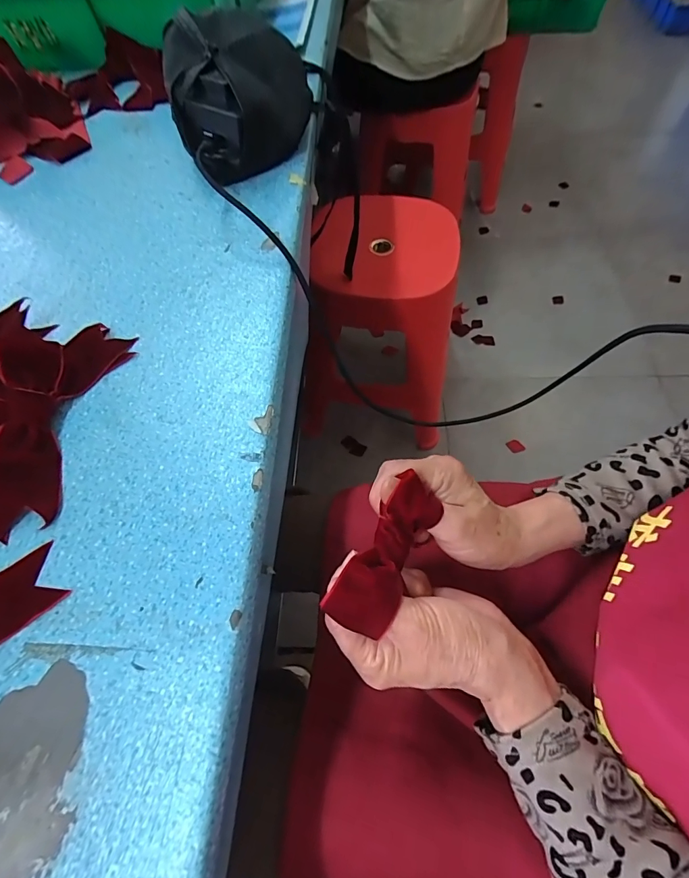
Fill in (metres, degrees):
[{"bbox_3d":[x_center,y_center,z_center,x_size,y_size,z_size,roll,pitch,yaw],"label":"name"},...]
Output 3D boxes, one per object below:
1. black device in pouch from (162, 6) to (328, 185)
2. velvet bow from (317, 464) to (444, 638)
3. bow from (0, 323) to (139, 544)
[{"bbox_3d":[-0.100,-0.364,0.427,0.160,0.082,0.181,-14,63,-5],"label":"black device in pouch"},{"bbox_3d":[0.025,0.068,0.243,0.035,0.026,0.091,27,76,15],"label":"velvet bow"},{"bbox_3d":[-0.215,-0.018,0.281,0.072,0.034,0.166,4,63,4],"label":"bow"}]

